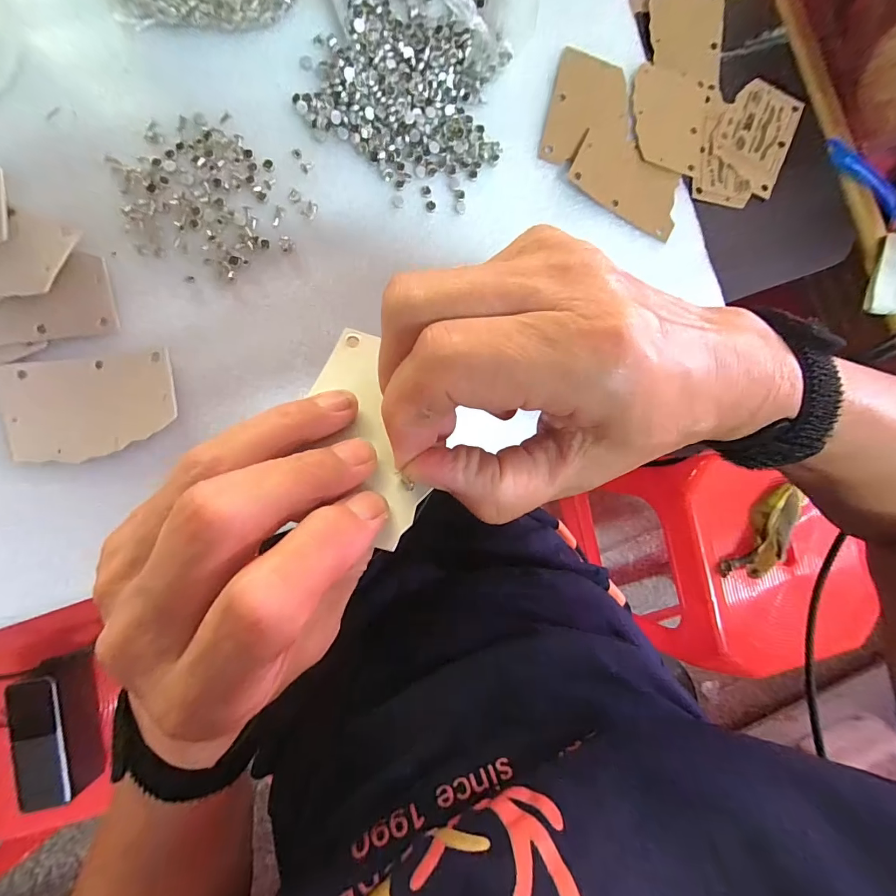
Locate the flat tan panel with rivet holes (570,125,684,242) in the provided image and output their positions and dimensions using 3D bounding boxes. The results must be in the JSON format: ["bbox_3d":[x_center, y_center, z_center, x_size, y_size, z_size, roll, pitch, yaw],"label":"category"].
[{"bbox_3d":[0.120,-0.176,0.283,0.077,0.005,0.047,26,85,-6],"label":"flat tan panel with rivet holes"}]

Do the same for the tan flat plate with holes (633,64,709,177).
[{"bbox_3d":[0.152,-0.224,0.292,0.056,0.004,0.076,11,82,-14],"label":"tan flat plate with holes"}]

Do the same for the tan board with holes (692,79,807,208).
[{"bbox_3d":[0.212,-0.217,0.306,0.061,0.004,0.099,24,85,-4],"label":"tan board with holes"}]

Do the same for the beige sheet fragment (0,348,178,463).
[{"bbox_3d":[-0.194,-0.023,0.233,0.083,0.005,0.054,-11,88,-9],"label":"beige sheet fragment"}]

